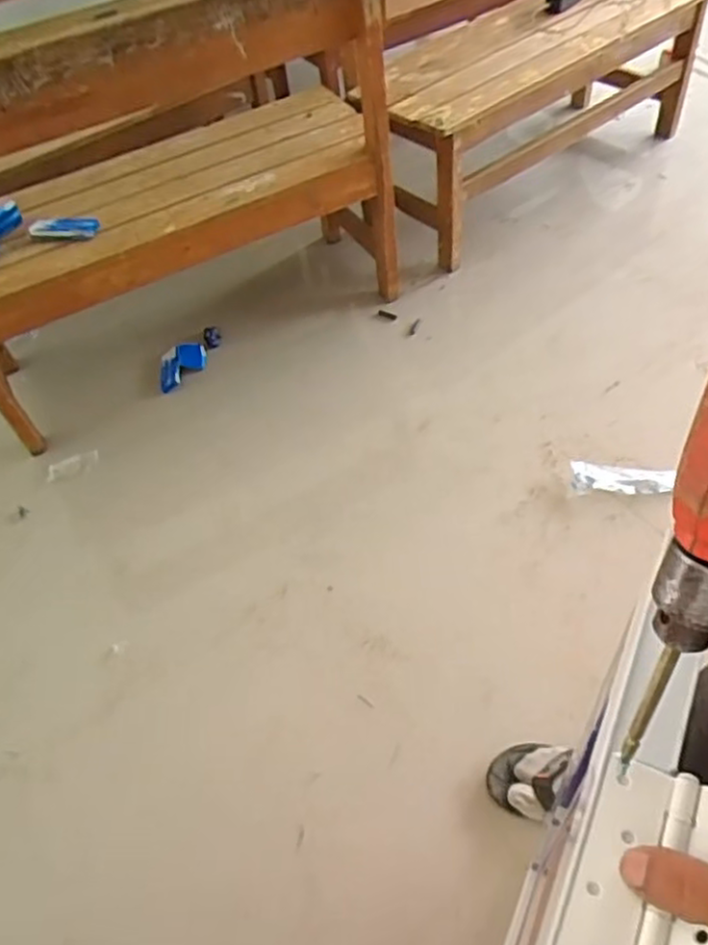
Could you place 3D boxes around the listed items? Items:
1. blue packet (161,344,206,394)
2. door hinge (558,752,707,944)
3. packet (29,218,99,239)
[{"bbox_3d":[-0.434,-0.264,1.754,0.114,0.049,0.138,-4,51,3],"label":"blue packet"},{"bbox_3d":[0.138,0.186,0.315,0.070,0.008,0.101,5,49,38],"label":"door hinge"},{"bbox_3d":[-0.611,-0.516,1.461,0.136,0.022,0.060,-1,51,5],"label":"packet"}]

